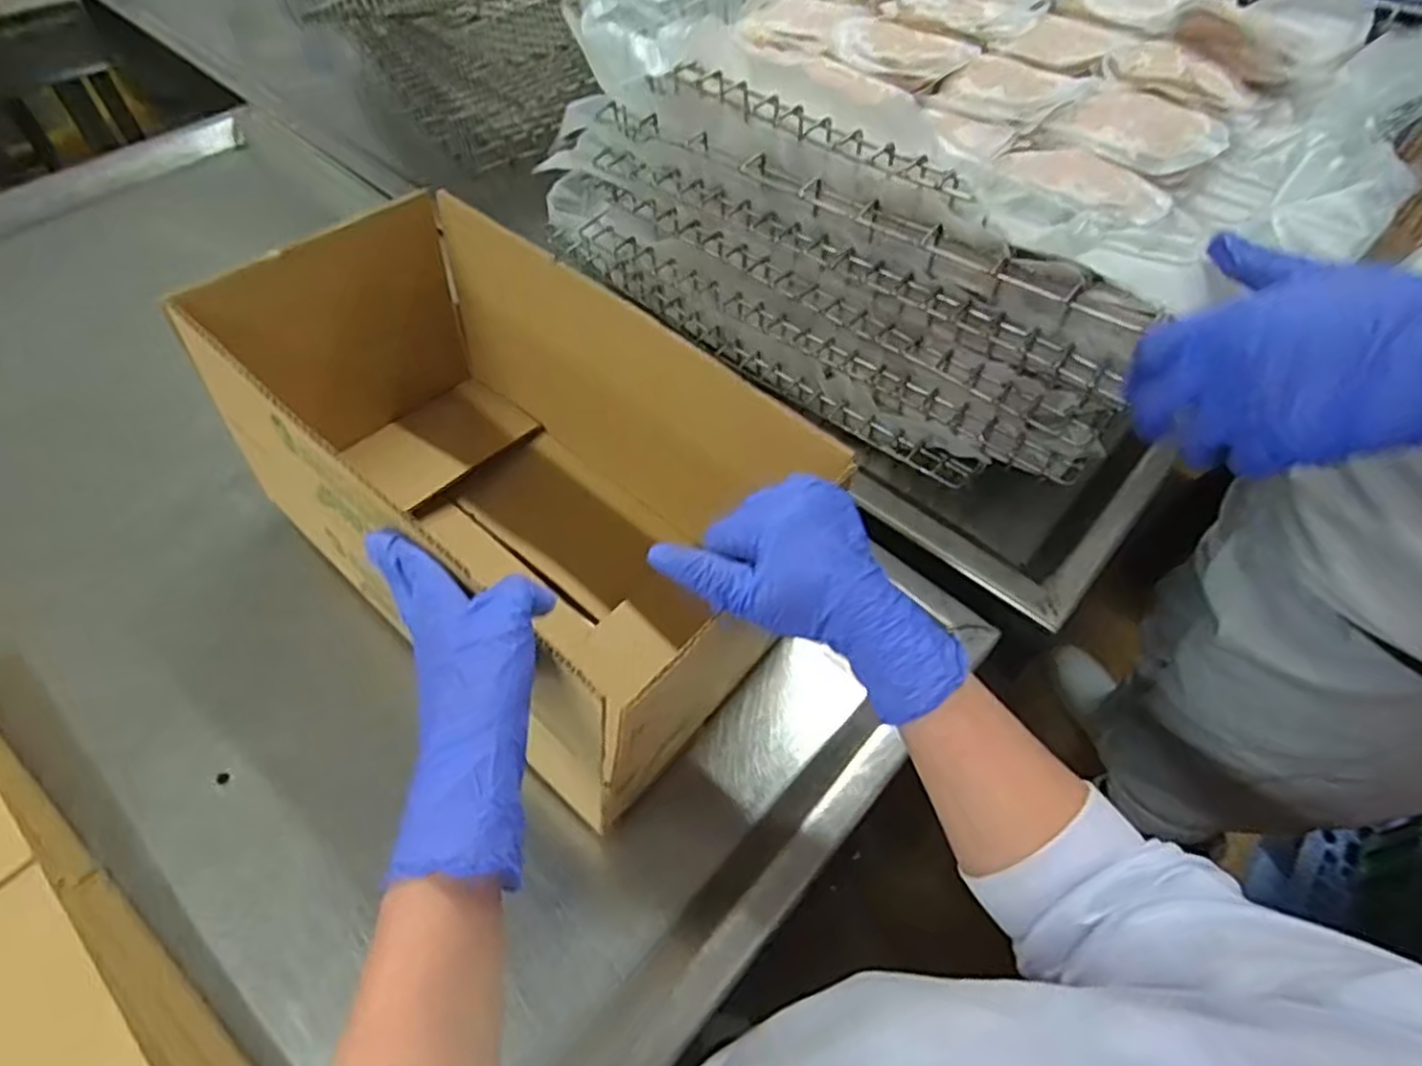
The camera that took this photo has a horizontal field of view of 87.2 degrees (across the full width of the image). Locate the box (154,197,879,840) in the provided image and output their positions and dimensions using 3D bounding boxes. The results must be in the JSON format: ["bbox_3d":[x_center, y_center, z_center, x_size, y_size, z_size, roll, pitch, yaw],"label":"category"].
[{"bbox_3d":[-0.135,-0.043,0.534,0.409,0.218,0.224,37,61,23],"label":"box"}]

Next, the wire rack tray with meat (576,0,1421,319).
[{"bbox_3d":[0.224,-0.371,0.571,0.441,0.068,0.548,-38,63,-26],"label":"wire rack tray with meat"}]

